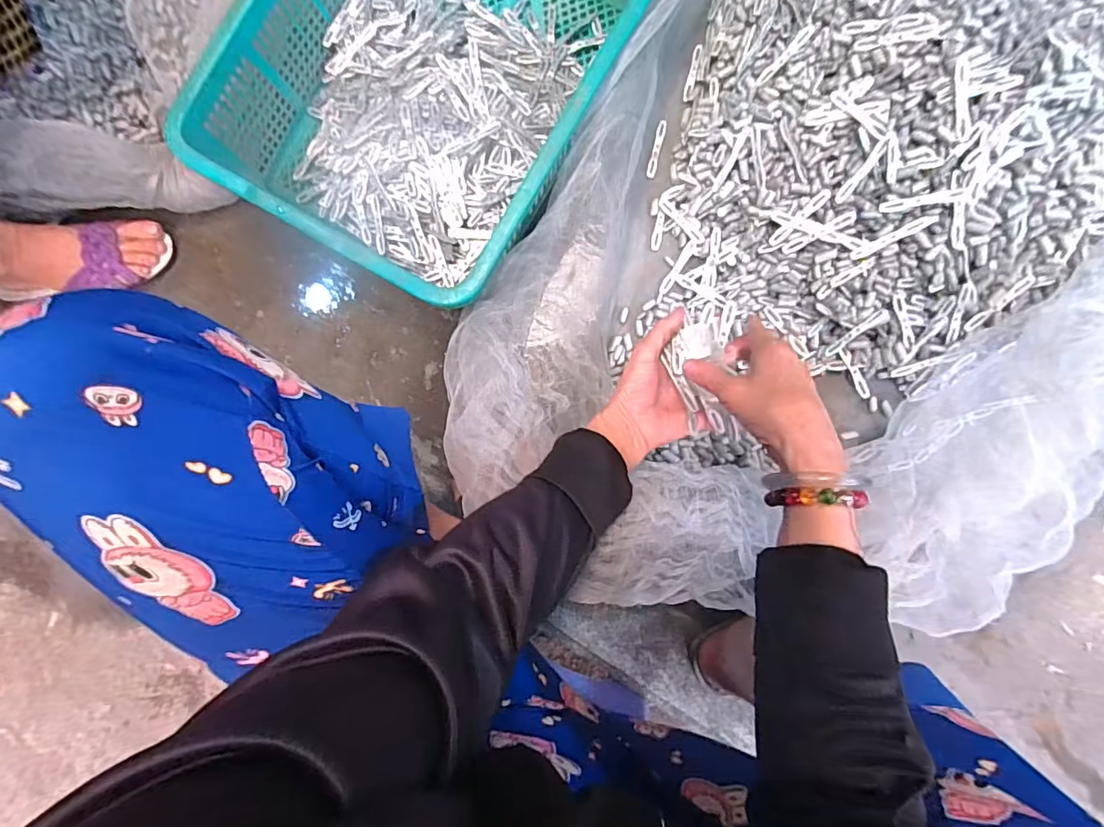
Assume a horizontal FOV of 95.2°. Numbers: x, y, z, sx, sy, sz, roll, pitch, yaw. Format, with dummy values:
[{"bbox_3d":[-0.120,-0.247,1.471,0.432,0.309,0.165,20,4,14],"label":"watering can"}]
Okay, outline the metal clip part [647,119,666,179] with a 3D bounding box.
[{"bbox_3d":[0.124,-0.312,0.595,0.011,0.005,0.070,13,89,5],"label":"metal clip part"}]

